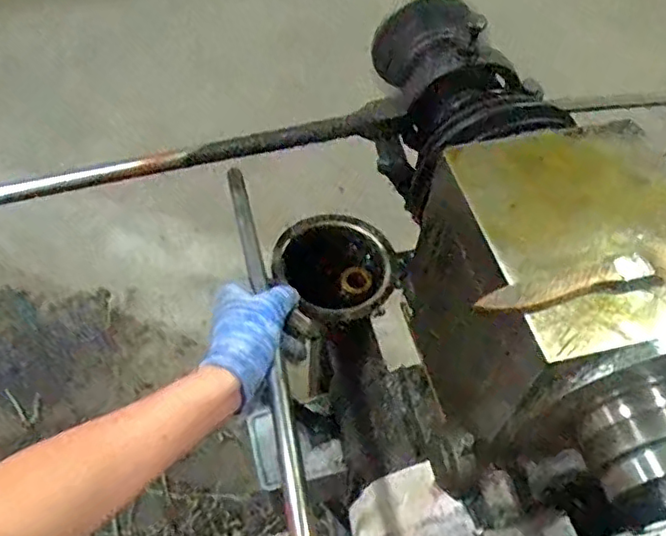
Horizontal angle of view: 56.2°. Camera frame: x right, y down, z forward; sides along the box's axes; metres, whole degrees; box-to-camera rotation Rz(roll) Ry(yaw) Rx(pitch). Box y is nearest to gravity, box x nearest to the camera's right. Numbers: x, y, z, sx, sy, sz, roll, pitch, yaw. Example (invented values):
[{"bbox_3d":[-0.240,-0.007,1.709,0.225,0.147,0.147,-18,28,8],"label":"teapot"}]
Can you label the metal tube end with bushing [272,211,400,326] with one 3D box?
[{"bbox_3d":[0.003,-0.002,0.699,0.132,0.040,0.138,2,55,-2],"label":"metal tube end with bushing"}]

